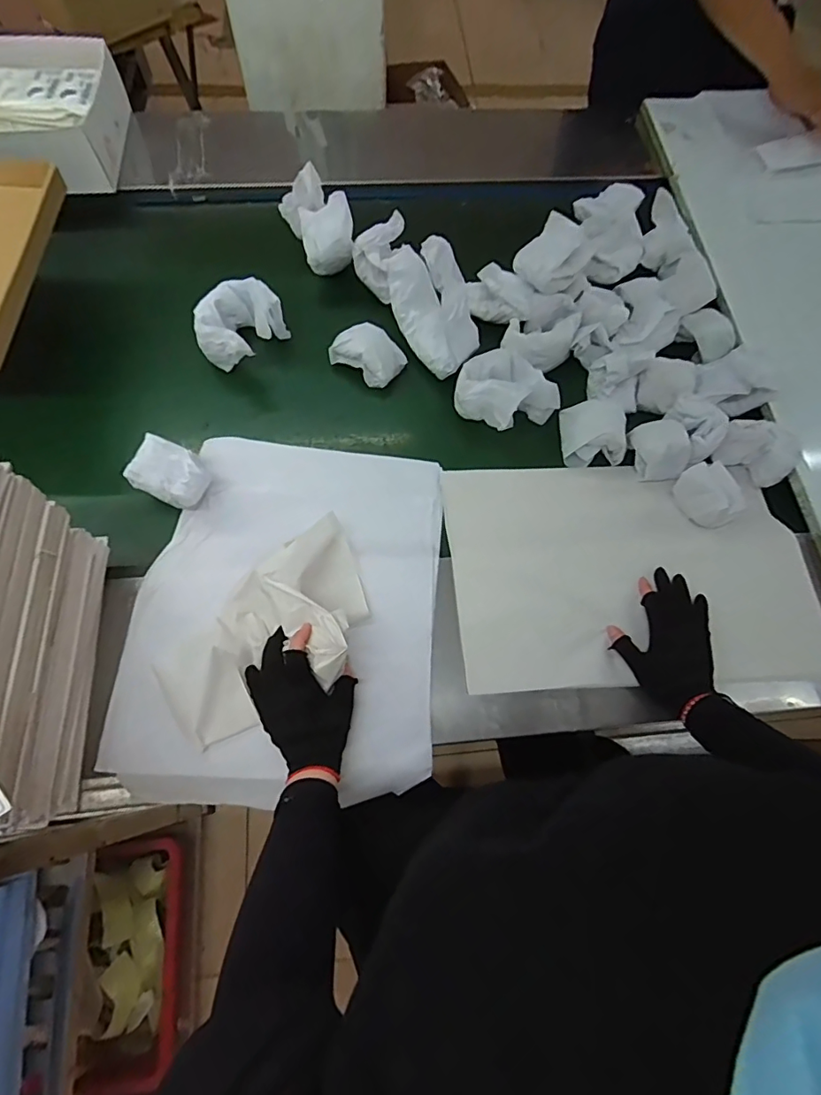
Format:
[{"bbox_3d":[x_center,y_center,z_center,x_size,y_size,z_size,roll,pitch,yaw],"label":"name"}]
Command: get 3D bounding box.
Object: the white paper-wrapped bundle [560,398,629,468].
[{"bbox_3d":[0.272,-0.172,0.740,0.085,0.056,0.089,-4,68,-4],"label":"white paper-wrapped bundle"}]

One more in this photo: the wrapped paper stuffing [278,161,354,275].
[{"bbox_3d":[-0.148,-0.523,0.812,0.082,0.085,0.133,-27,72,-13],"label":"wrapped paper stuffing"}]

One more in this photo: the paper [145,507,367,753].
[{"bbox_3d":[-0.150,0.094,0.571,0.273,0.079,0.159,-39,75,-16],"label":"paper"}]

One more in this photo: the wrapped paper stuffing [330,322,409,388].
[{"bbox_3d":[-0.065,-0.304,0.781,0.105,0.055,0.077,35,71,11],"label":"wrapped paper stuffing"}]

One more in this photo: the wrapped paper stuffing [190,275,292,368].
[{"bbox_3d":[-0.265,-0.339,0.778,0.117,0.081,0.130,27,69,8],"label":"wrapped paper stuffing"}]

